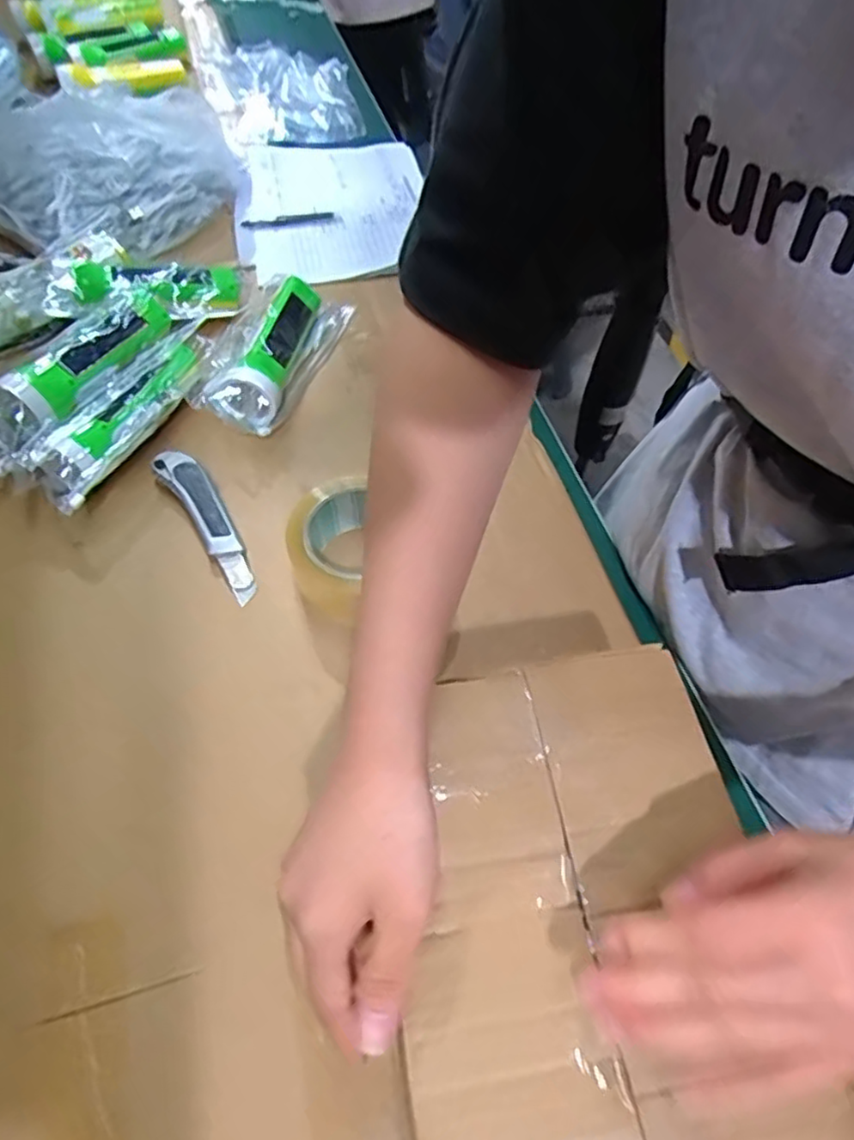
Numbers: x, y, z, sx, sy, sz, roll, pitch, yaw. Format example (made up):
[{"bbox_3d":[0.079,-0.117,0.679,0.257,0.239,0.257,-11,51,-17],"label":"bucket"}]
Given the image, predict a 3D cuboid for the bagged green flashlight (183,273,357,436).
[{"bbox_3d":[-0.146,-0.214,0.630,0.096,0.046,0.212,10,58,6],"label":"bagged green flashlight"}]

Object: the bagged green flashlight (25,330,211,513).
[{"bbox_3d":[-0.258,-0.131,0.575,0.060,0.051,0.206,19,60,12],"label":"bagged green flashlight"}]

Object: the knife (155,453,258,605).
[{"bbox_3d":[-0.180,-0.043,0.543,0.033,0.017,0.152,-29,62,-17],"label":"knife"}]

